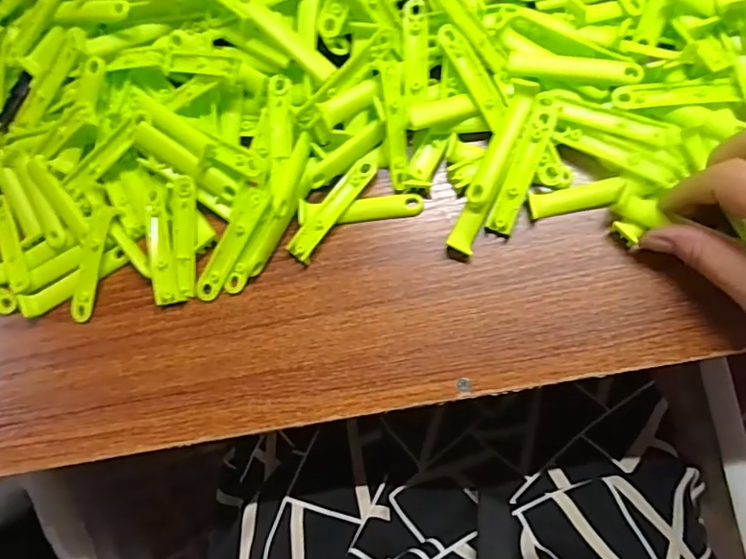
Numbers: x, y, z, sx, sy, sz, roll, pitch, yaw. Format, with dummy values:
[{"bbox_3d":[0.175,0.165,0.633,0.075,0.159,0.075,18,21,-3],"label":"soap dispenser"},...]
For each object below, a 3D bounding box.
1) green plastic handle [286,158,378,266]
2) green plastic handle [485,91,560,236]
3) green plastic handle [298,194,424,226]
[{"bbox_3d":[-0.024,-0.044,0.335,0.015,0.008,0.076,38,92,8],"label":"green plastic handle"},{"bbox_3d":[0.090,-0.069,0.319,0.016,0.007,0.087,22,89,8],"label":"green plastic handle"},{"bbox_3d":[-0.008,-0.043,0.336,0.076,0.012,0.015,-3,86,7],"label":"green plastic handle"}]

